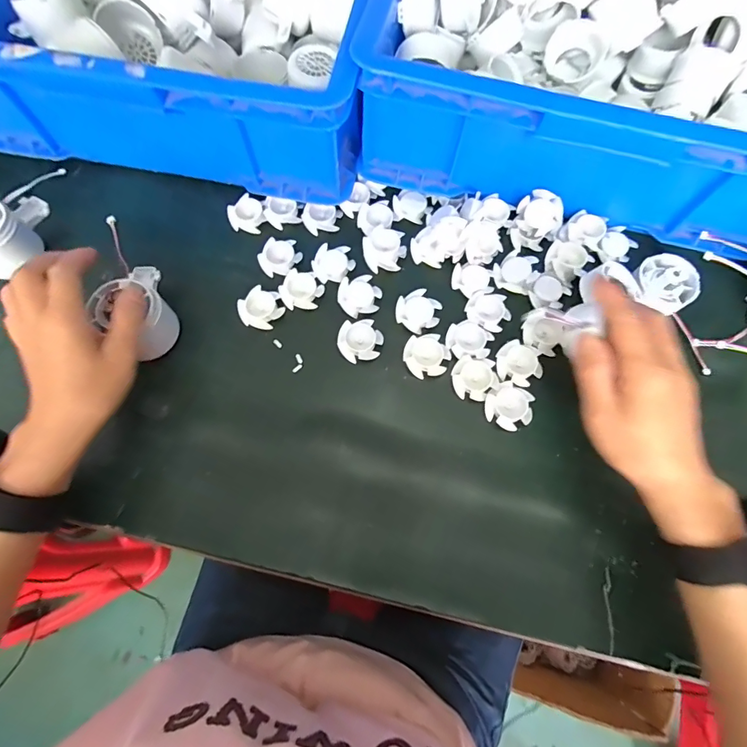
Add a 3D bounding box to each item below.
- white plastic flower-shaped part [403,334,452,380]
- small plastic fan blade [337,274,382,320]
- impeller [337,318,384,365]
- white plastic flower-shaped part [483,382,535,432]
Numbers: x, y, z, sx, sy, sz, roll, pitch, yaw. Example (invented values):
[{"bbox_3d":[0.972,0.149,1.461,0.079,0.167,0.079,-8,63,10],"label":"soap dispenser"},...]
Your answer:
[{"bbox_3d":[0.048,-0.016,0.376,0.039,0.010,0.040,0,72,-1],"label":"white plastic flower-shaped part"},{"bbox_3d":[-0.014,-0.077,0.392,0.041,0.010,0.040,0,72,-1],"label":"small plastic fan blade"},{"bbox_3d":[-0.012,-0.031,0.379,0.040,0.011,0.038,0,72,-1],"label":"impeller"},{"bbox_3d":[0.118,0.029,0.359,0.040,0.011,0.037,0,72,-1],"label":"white plastic flower-shaped part"}]

